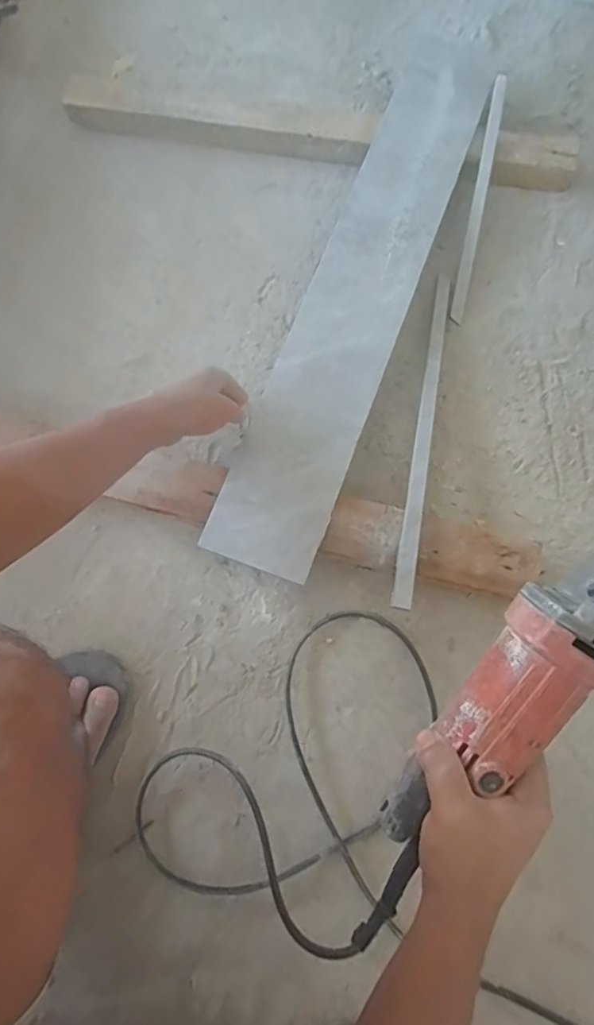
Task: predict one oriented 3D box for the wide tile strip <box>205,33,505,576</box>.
[{"bbox_3d":[0.085,-0.284,0.646,0.123,0.020,0.746,21,77,5],"label":"wide tile strip"}]

